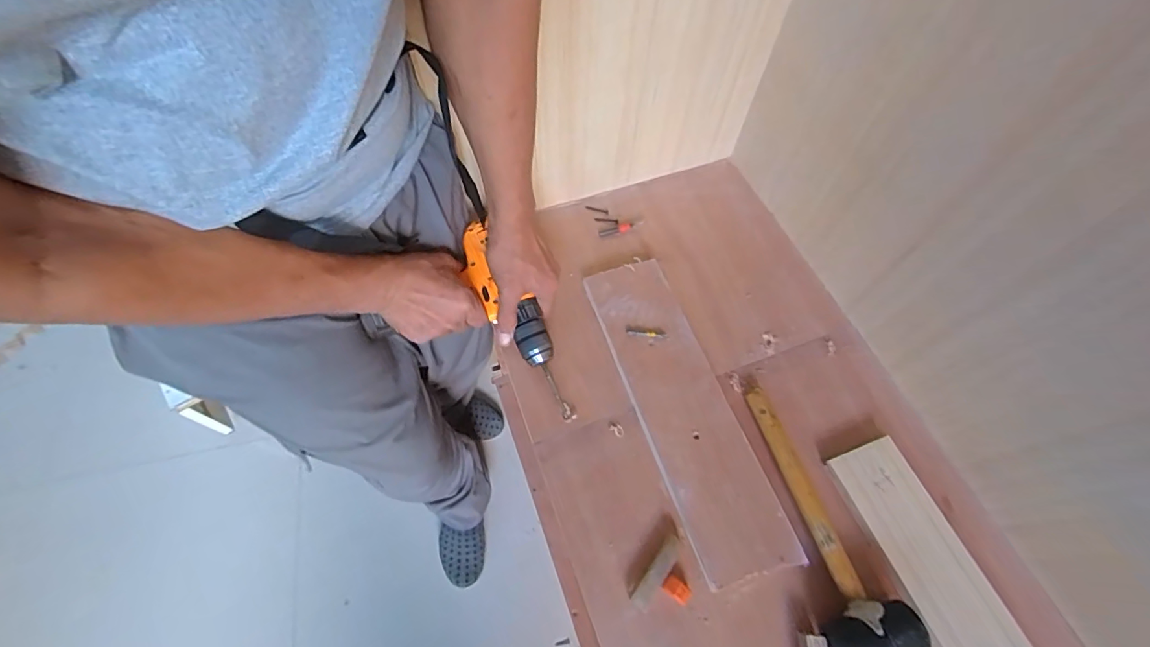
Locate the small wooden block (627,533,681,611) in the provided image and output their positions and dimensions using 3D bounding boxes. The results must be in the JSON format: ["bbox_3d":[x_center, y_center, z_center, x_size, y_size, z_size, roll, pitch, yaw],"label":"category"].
[{"bbox_3d":[0.083,0.249,0.485,0.019,0.018,0.075,36,67,16],"label":"small wooden block"}]

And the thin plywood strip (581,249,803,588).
[{"bbox_3d":[0.120,0.088,0.566,0.100,0.020,0.380,-15,63,-9],"label":"thin plywood strip"}]

